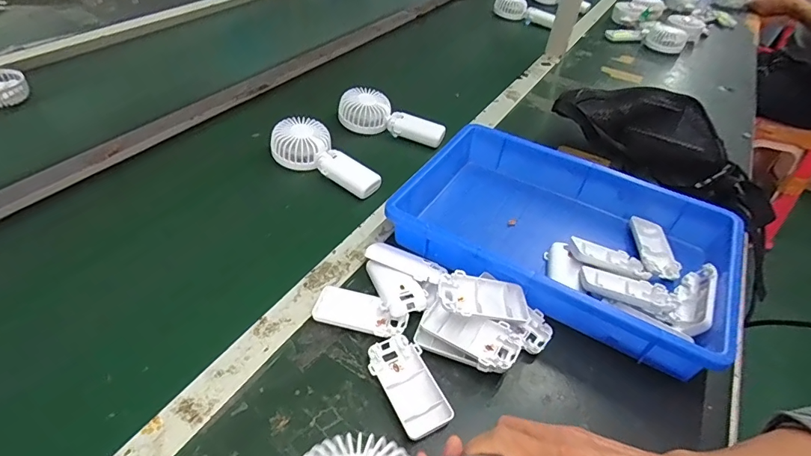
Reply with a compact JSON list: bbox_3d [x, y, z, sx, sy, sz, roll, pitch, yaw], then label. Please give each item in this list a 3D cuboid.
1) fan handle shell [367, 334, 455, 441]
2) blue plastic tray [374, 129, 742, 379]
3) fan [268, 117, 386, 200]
[{"bbox_3d":[0.002,0.143,0.404,0.046,0.015,0.094,-17,49,-23],"label":"fan handle shell"},{"bbox_3d":[0.188,0.007,0.532,0.356,0.066,0.237,26,47,18],"label":"blue plastic tray"},{"bbox_3d":[-0.115,-0.103,0.652,0.181,0.035,0.087,33,48,11],"label":"fan"}]

